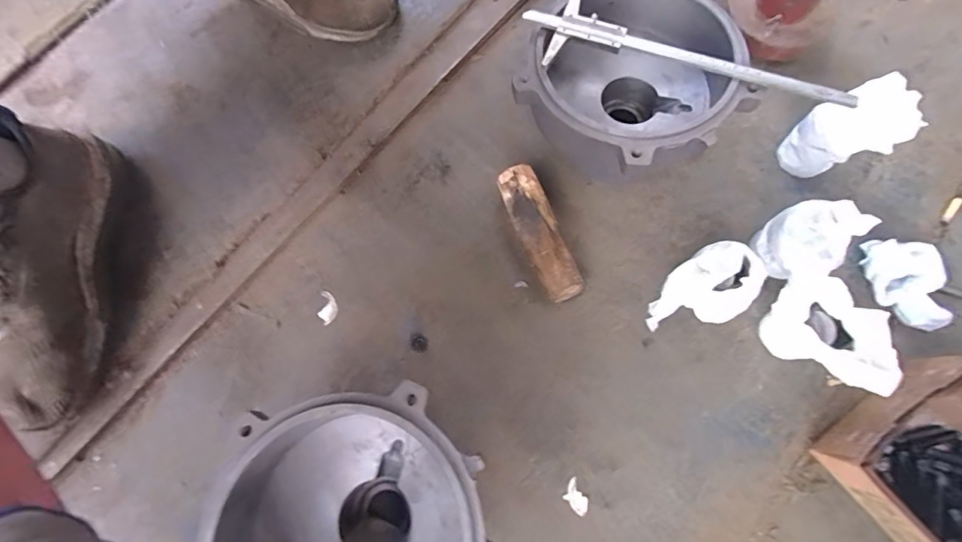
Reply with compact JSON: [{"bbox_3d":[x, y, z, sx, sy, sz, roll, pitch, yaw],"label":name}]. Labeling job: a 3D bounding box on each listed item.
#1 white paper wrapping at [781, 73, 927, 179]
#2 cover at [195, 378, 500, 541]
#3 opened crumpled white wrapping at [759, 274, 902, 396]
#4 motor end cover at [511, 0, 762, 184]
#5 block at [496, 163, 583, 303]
[{"bbox_3d":[0.352,-0.133,0.442,0.055,0.103,0.058,-11,73,-2],"label":"white paper wrapping"},{"bbox_3d":[-0.082,0.198,0.357,0.181,0.116,0.195,-16,73,-4],"label":"cover"},{"bbox_3d":[0.288,0.054,0.388,0.026,0.113,0.095,-14,73,-3],"label":"opened crumpled white wrapping"},{"bbox_3d":[0.148,-0.182,0.462,0.192,0.115,0.192,39,78,12],"label":"motor end cover"},{"bbox_3d":[0.057,-0.037,0.461,0.038,0.046,0.144,-18,74,-4],"label":"block"}]

